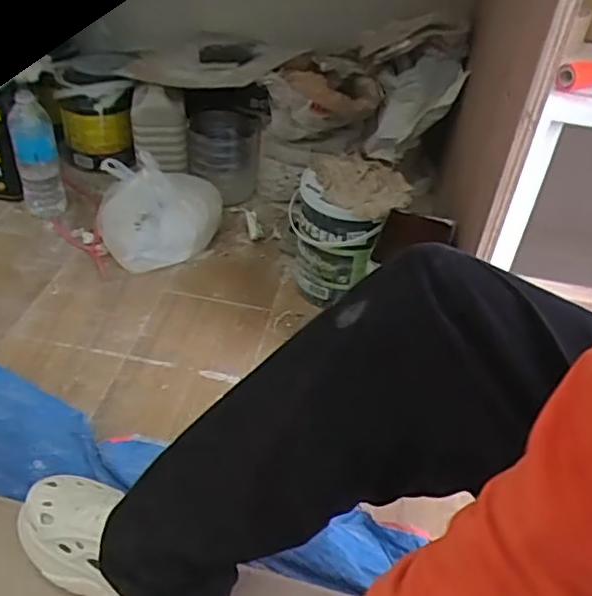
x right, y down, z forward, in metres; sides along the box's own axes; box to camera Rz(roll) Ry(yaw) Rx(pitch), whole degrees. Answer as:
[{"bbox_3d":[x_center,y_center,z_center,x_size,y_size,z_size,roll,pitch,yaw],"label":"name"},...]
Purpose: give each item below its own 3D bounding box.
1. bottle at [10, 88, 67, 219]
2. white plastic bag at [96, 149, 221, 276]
[{"bbox_3d":[-0.518,-0.288,1.235,0.076,0.244,0.077,-10,41,-20],"label":"bottle"},{"bbox_3d":[-0.269,-0.181,1.223,0.237,0.136,0.255,-7,40,-16],"label":"white plastic bag"}]

